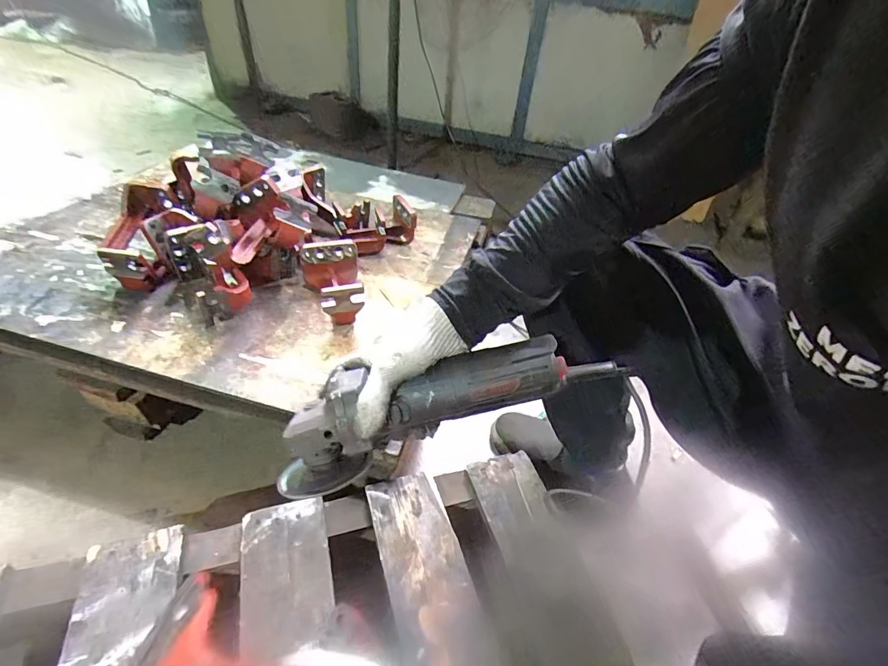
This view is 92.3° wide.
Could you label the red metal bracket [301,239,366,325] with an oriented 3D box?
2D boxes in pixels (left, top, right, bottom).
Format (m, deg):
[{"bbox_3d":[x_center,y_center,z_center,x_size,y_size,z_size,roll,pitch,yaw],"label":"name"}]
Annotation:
[{"bbox_3d":[-0.202,-0.091,0.778,0.101,0.087,0.173,-7,41,-15],"label":"red metal bracket"}]

